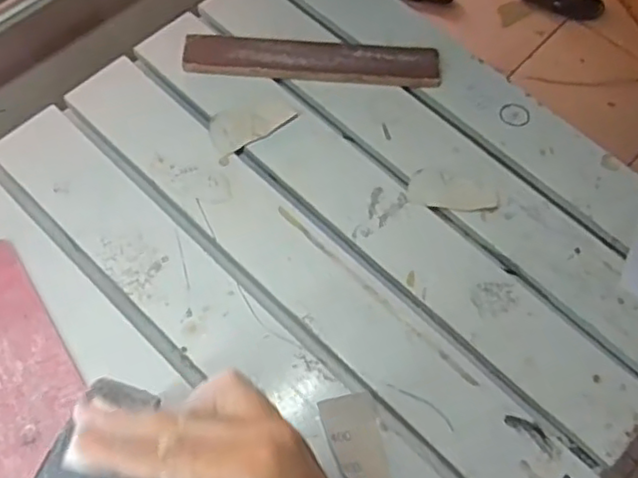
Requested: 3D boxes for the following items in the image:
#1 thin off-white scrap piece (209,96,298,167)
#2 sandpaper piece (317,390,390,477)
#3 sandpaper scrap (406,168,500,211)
[{"bbox_3d":[-0.082,-0.134,0.748,0.102,0.007,0.056,-35,71,-18],"label":"thin off-white scrap piece"},{"bbox_3d":[0.038,0.192,0.607,0.049,0.016,0.099,-14,66,-10],"label":"sandpaper piece"},{"bbox_3d":[0.148,-0.055,0.722,0.098,0.007,0.044,10,64,1],"label":"sandpaper scrap"}]

